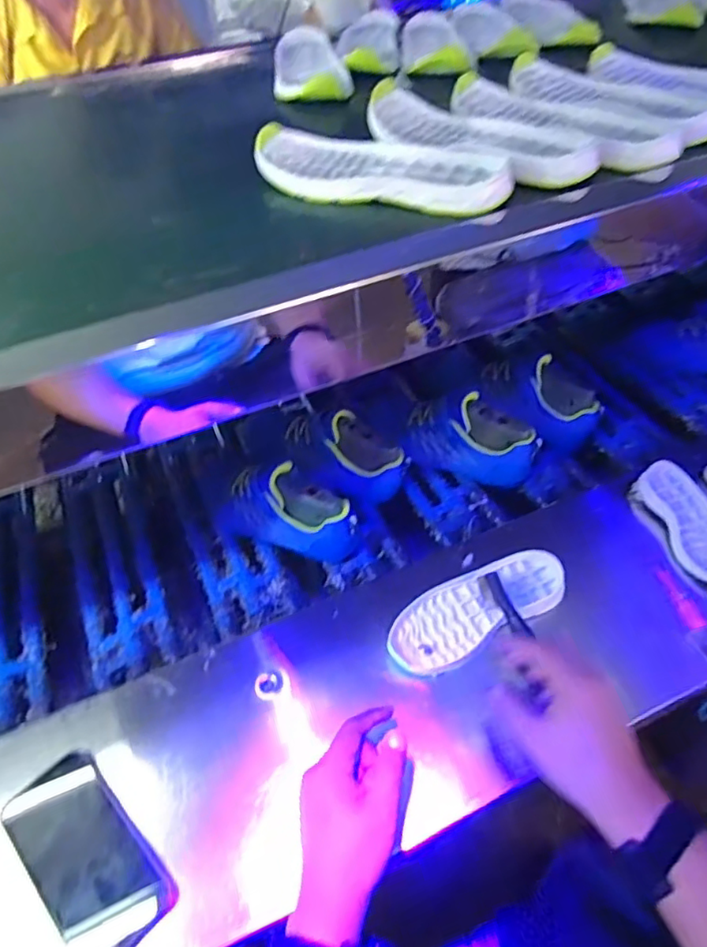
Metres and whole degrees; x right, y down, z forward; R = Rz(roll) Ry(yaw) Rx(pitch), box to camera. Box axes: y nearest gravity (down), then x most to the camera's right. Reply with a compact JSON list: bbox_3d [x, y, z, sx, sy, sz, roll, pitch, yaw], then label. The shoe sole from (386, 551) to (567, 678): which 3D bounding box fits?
[{"bbox_3d":[0.126,0.135,0.606,0.199,0.020,0.082,-26,51,-17],"label":"shoe sole"}]

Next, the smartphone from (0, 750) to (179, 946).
[{"bbox_3d":[-0.219,0.311,0.482,0.079,0.015,0.158,-35,62,-27],"label":"smartphone"}]

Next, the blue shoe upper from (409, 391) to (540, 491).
[{"bbox_3d":[0.157,-0.056,0.769,0.168,0.098,0.092,13,51,17],"label":"blue shoe upper"}]

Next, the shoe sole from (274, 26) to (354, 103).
[{"bbox_3d":[-0.061,-0.549,0.785,0.101,0.030,0.198,-8,48,-2],"label":"shoe sole"}]

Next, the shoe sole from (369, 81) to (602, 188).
[{"bbox_3d":[0.119,-0.333,0.574,0.105,0.040,0.237,-38,55,-25],"label":"shoe sole"}]

